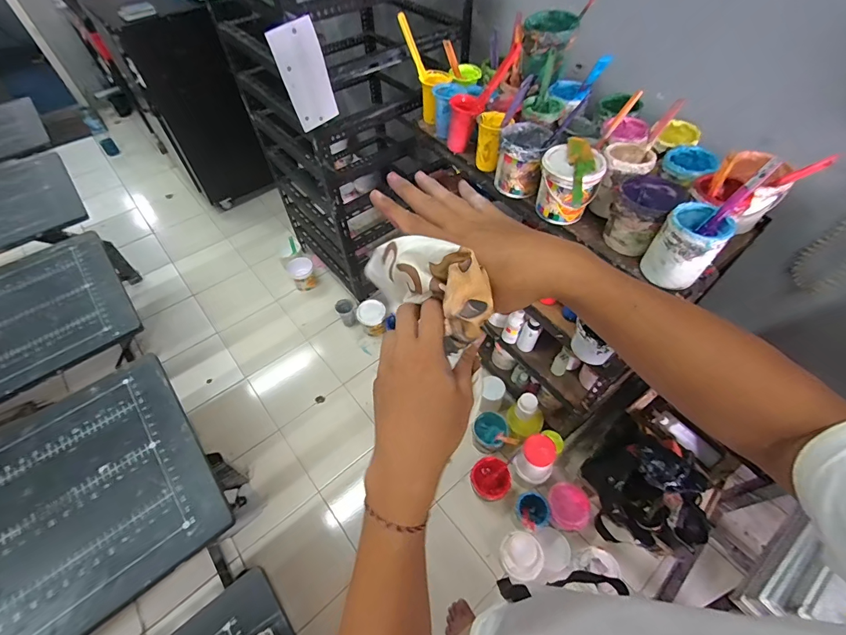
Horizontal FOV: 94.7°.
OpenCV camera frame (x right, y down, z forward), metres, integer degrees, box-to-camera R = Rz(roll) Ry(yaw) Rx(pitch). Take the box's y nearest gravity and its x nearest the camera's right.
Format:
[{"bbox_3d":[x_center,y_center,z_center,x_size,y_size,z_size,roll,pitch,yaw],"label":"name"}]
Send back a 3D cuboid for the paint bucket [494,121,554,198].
[{"bbox_3d":[0.239,-0.382,0.947,0.118,0.117,0.148,17,56,13],"label":"paint bucket"}]

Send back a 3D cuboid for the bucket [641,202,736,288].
[{"bbox_3d":[0.495,-0.131,0.744,0.100,0.143,0.093,0,54,1],"label":"bucket"}]

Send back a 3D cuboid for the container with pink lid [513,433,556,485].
[{"bbox_3d":[0.362,0.458,1.252,0.099,0.159,0.115,-13,55,-8],"label":"container with pink lid"}]

